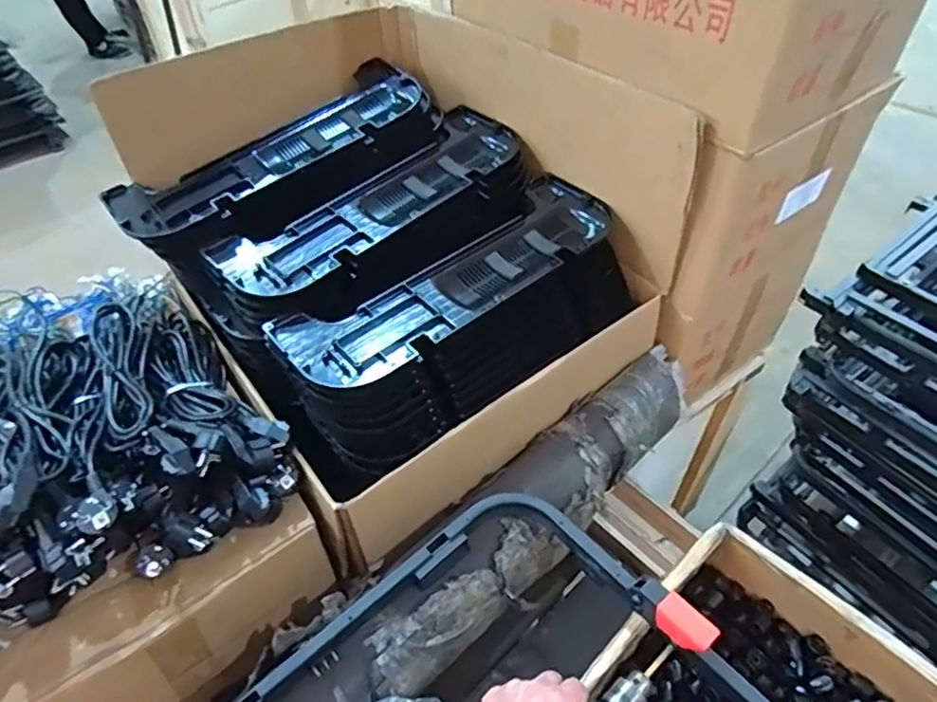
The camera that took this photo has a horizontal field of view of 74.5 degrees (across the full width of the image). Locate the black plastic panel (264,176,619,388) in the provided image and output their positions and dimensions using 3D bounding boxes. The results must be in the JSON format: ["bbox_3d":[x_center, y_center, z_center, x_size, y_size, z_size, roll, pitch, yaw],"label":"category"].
[{"bbox_3d":[-0.011,-0.098,0.798,0.473,0.028,0.156,-31,53,-24],"label":"black plastic panel"}]

